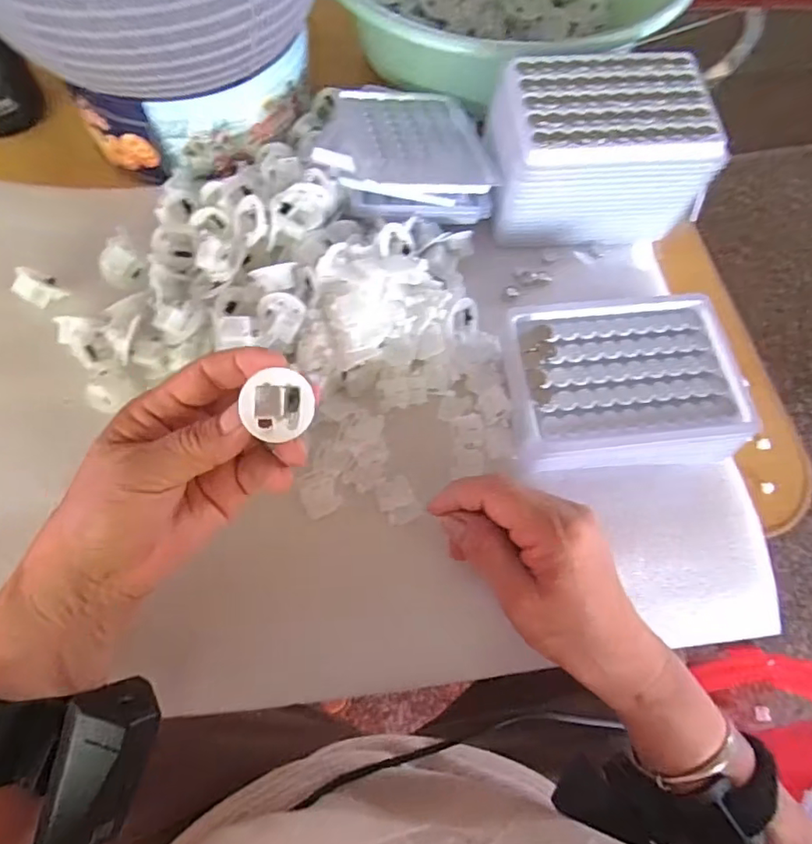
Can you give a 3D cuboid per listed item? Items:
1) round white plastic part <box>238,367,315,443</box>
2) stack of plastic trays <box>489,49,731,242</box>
[{"bbox_3d":[-0.057,-0.008,0.252,0.029,0.008,0.028,-4,99,-20],"label":"round white plastic part"},{"bbox_3d":[0.127,-0.183,0.384,0.137,0.082,0.093,-3,67,-2],"label":"stack of plastic trays"}]

